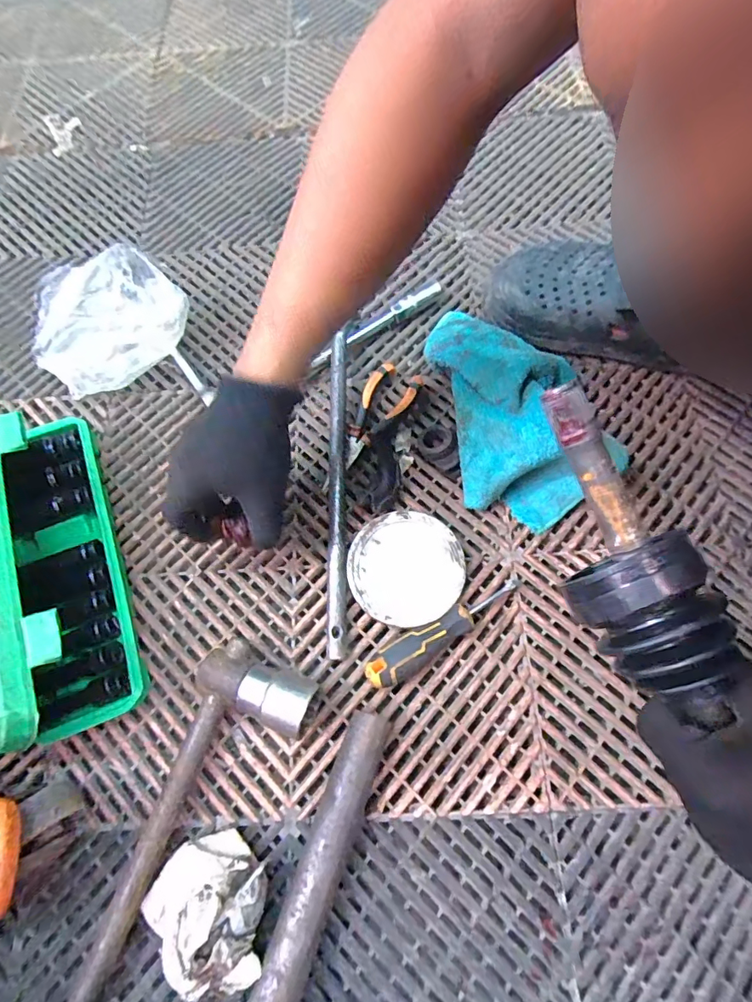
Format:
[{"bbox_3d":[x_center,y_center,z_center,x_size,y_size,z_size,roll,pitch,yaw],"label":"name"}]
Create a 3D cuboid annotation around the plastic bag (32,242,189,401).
[{"bbox_3d":[-0.285,-0.191,0.502,0.154,0.090,0.118,-32,72,-10],"label":"plastic bag"}]

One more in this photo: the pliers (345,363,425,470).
[{"bbox_3d":[-0.002,-0.085,0.489,0.051,0.023,0.118,29,73,12],"label":"pliers"}]

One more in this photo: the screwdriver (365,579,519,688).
[{"bbox_3d":[0.058,0.106,0.403,0.149,0.034,0.027,-33,72,-10],"label":"screwdriver"}]

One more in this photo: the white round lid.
[{"bbox_3d":[0.028,0.061,0.435,0.101,0.018,0.100,-15,70,-4],"label":"white round lid"}]

